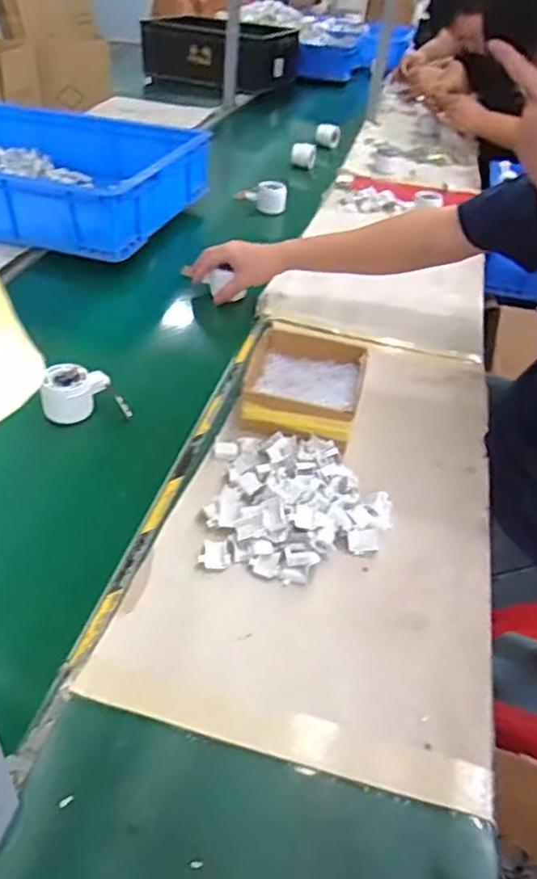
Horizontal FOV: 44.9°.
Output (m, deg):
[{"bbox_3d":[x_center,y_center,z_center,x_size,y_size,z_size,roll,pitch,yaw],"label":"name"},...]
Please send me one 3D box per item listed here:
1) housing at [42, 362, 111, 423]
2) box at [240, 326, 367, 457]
[{"bbox_3d":[-0.238,-0.058,0.802,0.076,0.054,0.053,-3,39,-11],"label":"housing"},{"bbox_3d":[0.042,-0.066,0.825,0.146,0.055,0.175,12,39,8],"label":"box"}]

